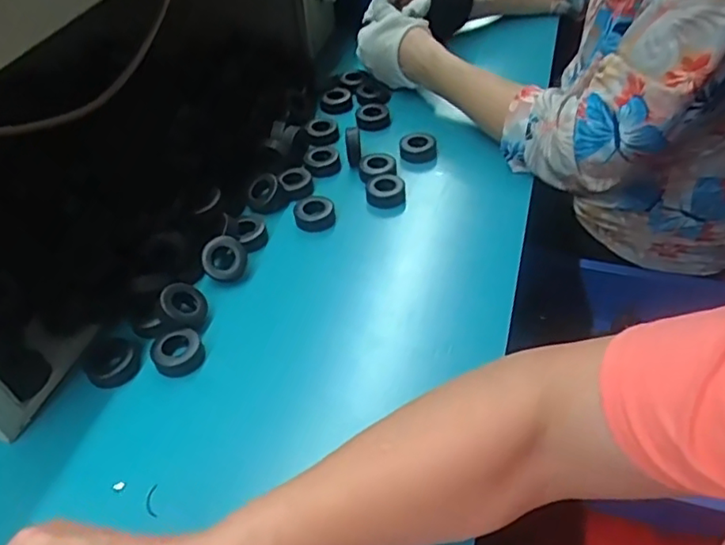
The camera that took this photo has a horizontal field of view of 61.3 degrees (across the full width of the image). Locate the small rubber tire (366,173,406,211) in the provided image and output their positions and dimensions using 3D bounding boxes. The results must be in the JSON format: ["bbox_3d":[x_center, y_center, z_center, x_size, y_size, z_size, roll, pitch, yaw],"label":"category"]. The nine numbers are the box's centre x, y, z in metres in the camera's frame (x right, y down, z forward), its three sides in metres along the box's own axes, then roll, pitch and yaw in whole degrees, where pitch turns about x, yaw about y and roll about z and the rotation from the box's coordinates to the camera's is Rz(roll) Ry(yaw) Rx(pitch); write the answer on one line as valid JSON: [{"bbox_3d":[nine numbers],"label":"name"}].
[{"bbox_3d":[0.022,-0.076,0.589,0.036,0.026,0.031,-3,44,-2],"label":"small rubber tire"}]

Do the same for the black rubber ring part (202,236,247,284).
[{"bbox_3d":[-0.118,-0.012,0.524,0.039,0.017,0.037,13,88,13],"label":"black rubber ring part"}]

